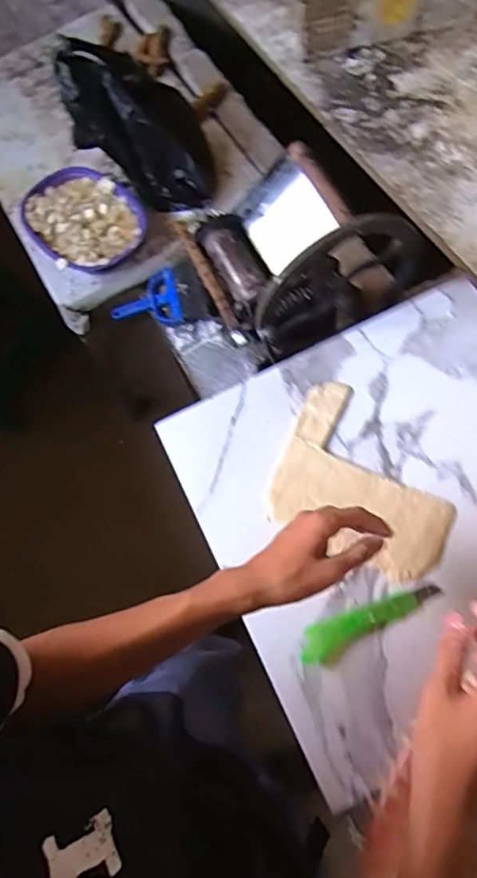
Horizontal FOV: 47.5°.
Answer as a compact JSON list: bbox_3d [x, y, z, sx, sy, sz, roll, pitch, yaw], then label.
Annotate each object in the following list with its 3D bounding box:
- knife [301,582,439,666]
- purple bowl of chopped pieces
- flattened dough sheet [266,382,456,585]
[{"bbox_3d":[0.147,0.204,0.616,0.168,0.017,0.039,-24,69,-10],"label":"knife"},{"bbox_3d":[-0.346,-0.491,1.204,0.225,0.071,0.312,-33,70,-13],"label":"purple bowl of chopped pieces"},{"bbox_3d":[0.164,0.046,0.682,0.219,0.010,0.206,23,69,16],"label":"flattened dough sheet"}]

